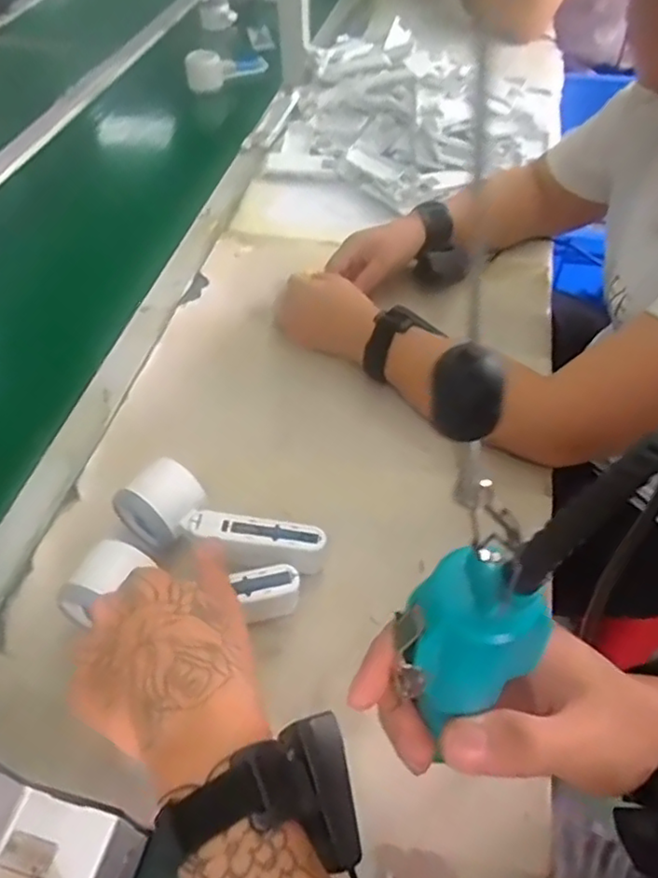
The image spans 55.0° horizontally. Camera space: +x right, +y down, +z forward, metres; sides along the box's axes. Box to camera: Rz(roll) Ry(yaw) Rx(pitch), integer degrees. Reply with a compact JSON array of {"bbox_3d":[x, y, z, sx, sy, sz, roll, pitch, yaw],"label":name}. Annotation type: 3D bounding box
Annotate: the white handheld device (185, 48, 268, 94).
[{"bbox_3d":[-0.176,-0.643,1.097,0.043,0.067,0.226,25,41,20],"label":"white handheld device"}]

